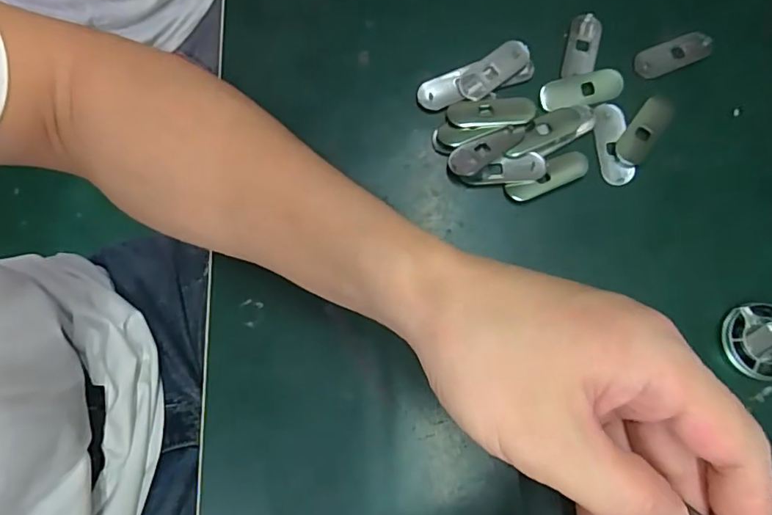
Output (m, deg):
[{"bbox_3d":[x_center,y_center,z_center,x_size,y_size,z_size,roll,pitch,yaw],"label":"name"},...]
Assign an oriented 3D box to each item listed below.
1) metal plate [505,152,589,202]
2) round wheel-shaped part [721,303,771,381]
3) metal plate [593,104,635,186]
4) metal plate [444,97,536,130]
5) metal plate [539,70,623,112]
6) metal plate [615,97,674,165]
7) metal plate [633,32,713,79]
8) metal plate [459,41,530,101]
[{"bbox_3d":[0.093,-0.047,0.290,0.052,0.004,0.017,-25,78,-5],"label":"metal plate"},{"bbox_3d":[0.196,0.047,0.266,0.038,0.010,0.042,3,77,1],"label":"round wheel-shaped part"},{"bbox_3d":[0.132,-0.066,0.296,0.018,0.004,0.048,-5,77,-1],"label":"metal plate"},{"bbox_3d":[0.062,-0.085,0.297,0.051,0.004,0.019,-6,77,-1],"label":"metal plate"},{"bbox_3d":[0.116,-0.100,0.301,0.050,0.004,0.018,-13,77,-2],"label":"metal plate"},{"bbox_3d":[0.151,-0.074,0.296,0.018,0.004,0.048,36,80,9],"label":"metal plate"},{"bbox_3d":[0.175,-0.124,0.309,0.050,0.004,0.019,-23,77,-5],"label":"metal plate"},{"bbox_3d":[0.065,-0.113,0.303,0.049,0.004,0.018,-37,79,-8],"label":"metal plate"}]

